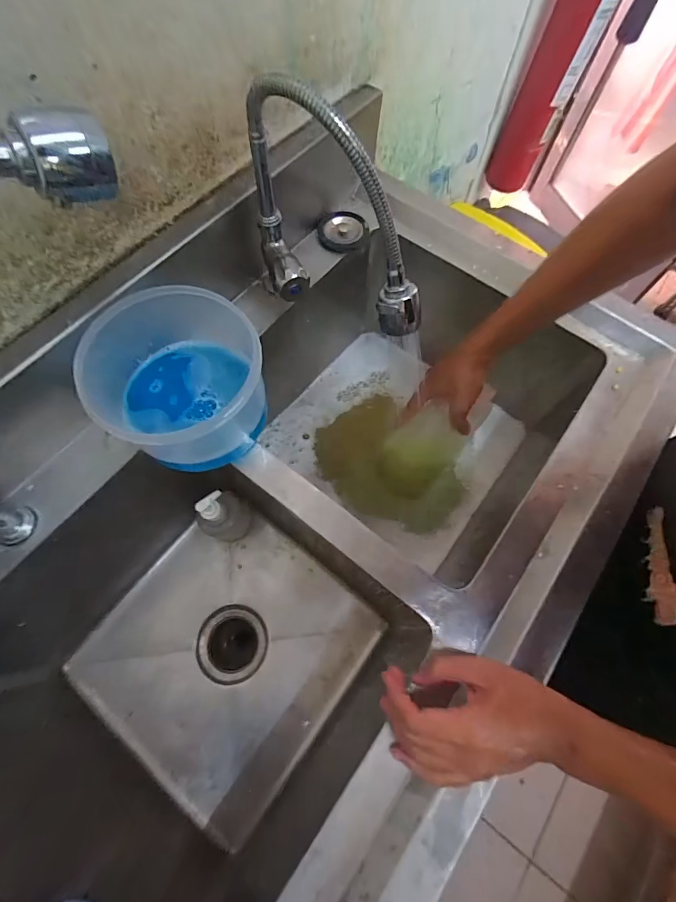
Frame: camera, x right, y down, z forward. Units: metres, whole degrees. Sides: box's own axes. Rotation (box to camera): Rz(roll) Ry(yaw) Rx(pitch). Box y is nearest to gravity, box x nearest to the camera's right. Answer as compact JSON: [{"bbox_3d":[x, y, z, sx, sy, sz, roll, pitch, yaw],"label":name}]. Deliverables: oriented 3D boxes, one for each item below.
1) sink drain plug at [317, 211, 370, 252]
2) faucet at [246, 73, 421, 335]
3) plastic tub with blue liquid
[{"bbox_3d":[0.008,-0.343,0.602,0.076,0.013,0.077,-1,67,-2],"label":"sink drain plug"},{"bbox_3d":[-0.009,-0.234,0.402,0.238,0.197,0.058,31,69,11],"label":"faucet"},{"bbox_3d":[-0.191,-0.080,0.453,0.201,0.105,0.205,-27,70,-13],"label":"plastic tub with blue liquid"}]

